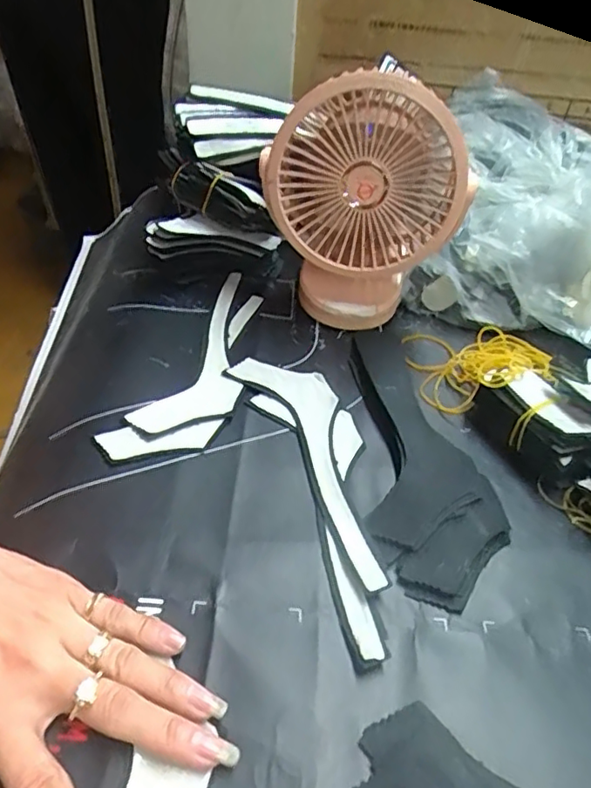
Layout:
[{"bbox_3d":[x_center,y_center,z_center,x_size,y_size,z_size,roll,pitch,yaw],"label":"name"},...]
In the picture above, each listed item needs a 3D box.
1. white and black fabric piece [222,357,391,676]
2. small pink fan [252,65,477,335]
[{"bbox_3d":[0.021,0.047,0.344,0.063,0.008,0.207,-14,46,-18],"label":"white and black fabric piece"},{"bbox_3d":[0.048,-0.134,0.420,0.136,0.168,0.070,11,44,8],"label":"small pink fan"}]

